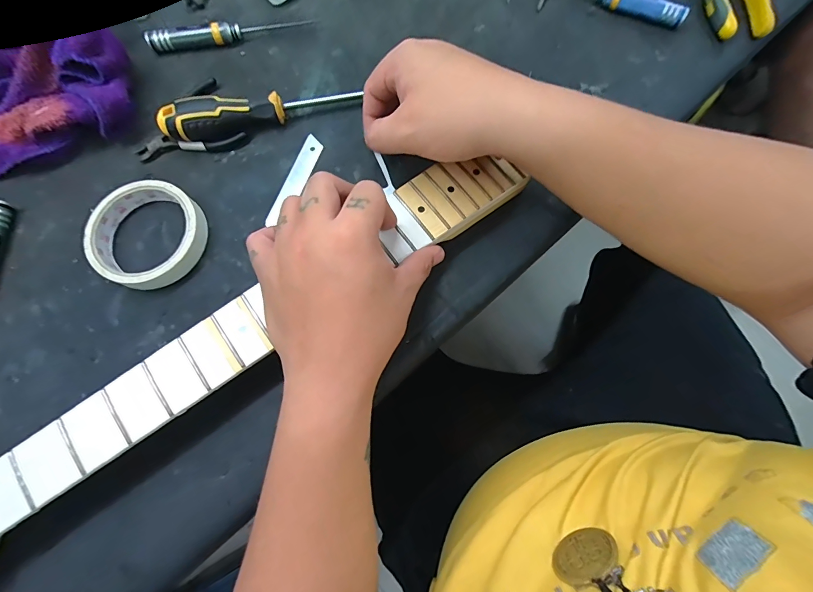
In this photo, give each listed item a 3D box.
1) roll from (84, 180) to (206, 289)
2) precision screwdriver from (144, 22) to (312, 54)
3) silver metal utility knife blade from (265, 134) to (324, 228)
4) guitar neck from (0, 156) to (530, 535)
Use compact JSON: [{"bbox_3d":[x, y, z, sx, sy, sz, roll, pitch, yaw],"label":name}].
[{"bbox_3d":[-0.220,-0.053,0.321,0.090,0.021,0.092,0,75,0],"label":"roll"},{"bbox_3d":[-0.177,-0.268,0.380,0.159,0.020,0.016,-16,76,-4],"label":"precision screwdriver"},{"bbox_3d":[-0.101,-0.105,0.346,0.019,0.004,0.096,20,75,3],"label":"silver metal utility knife blade"},{"bbox_3d":[-0.169,0.068,0.275,0.619,0.030,0.076,-35,78,-8],"label":"guitar neck"}]

